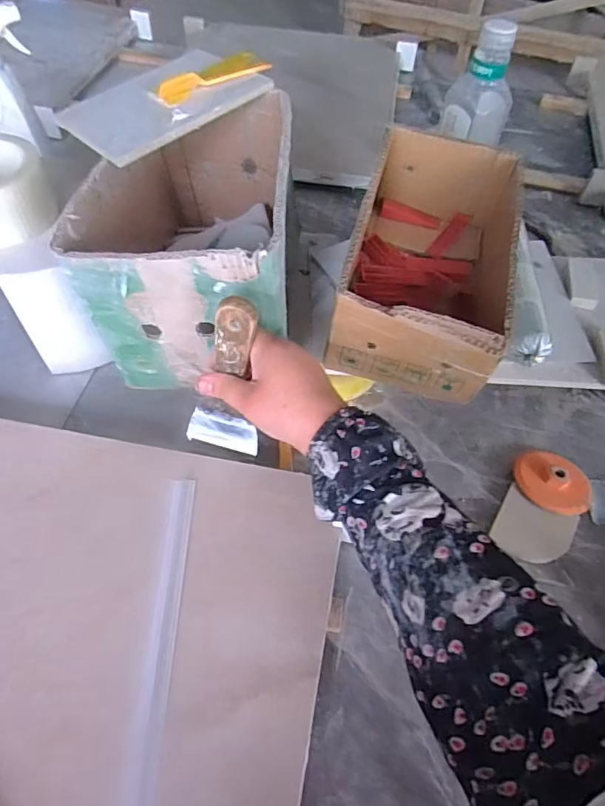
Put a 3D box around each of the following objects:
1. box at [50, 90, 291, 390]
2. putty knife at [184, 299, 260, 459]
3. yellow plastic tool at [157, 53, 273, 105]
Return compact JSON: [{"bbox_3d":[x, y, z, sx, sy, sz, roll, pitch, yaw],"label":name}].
[{"bbox_3d":[-0.106,-0.176,0.524,0.178,0.161,0.275,1,56,0],"label":"box"},{"bbox_3d":[-0.063,-0.015,0.446,0.066,0.187,0.014,18,50,1],"label":"putty knife"},{"bbox_3d":[-0.094,-0.340,0.535,0.116,0.014,0.039,-29,61,-19],"label":"yellow plastic tool"}]

